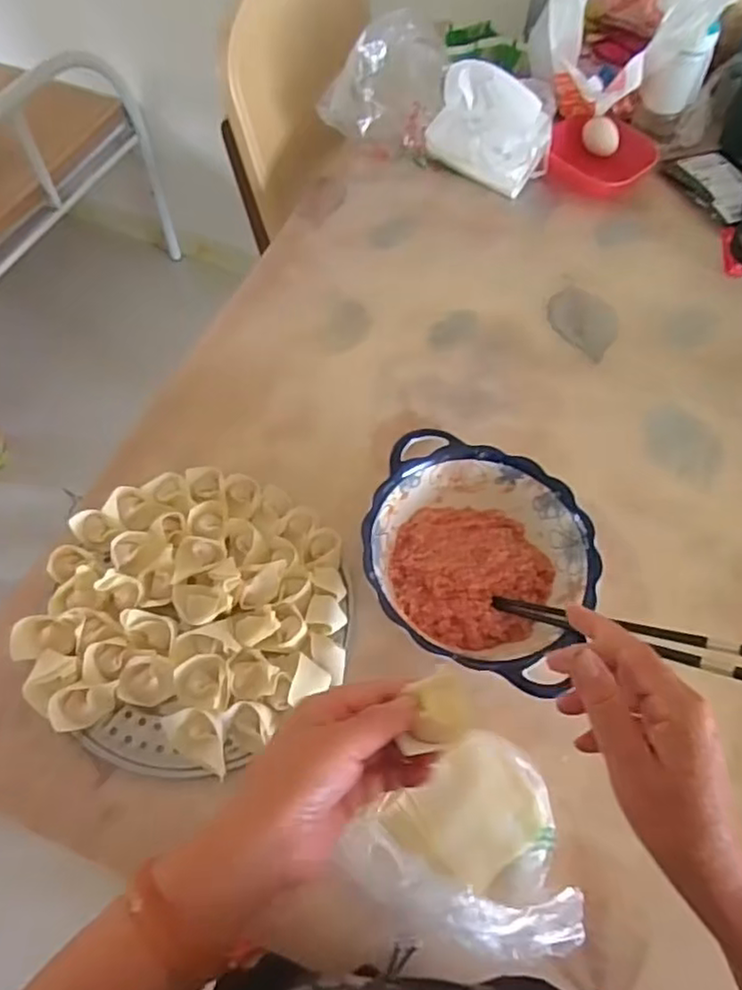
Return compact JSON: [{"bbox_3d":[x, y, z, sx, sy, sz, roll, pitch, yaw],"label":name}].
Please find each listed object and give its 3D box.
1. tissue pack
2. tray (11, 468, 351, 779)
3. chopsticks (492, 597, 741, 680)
[{"bbox_3d":[0.153,-0.480,0.864,0.148,0.120,0.058,27,62,11],"label":"tissue pack"},{"bbox_3d":[-0.152,0.099,0.571,0.257,0.033,0.255,5,60,-1],"label":"tray"},{"bbox_3d":[0.185,0.103,0.501,0.208,0.015,0.027,6,50,45],"label":"chopsticks"}]

